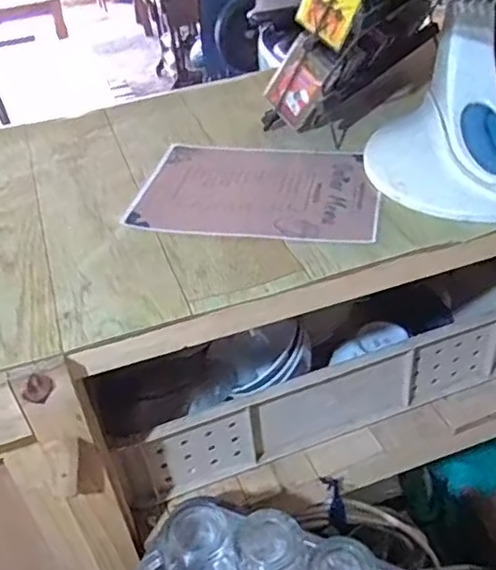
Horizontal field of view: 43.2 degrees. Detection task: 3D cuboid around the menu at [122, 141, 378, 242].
[{"bbox_3d":[0.015,-0.122,0.787,0.298,0.007,0.216,7,40,15],"label":"menu"}]

